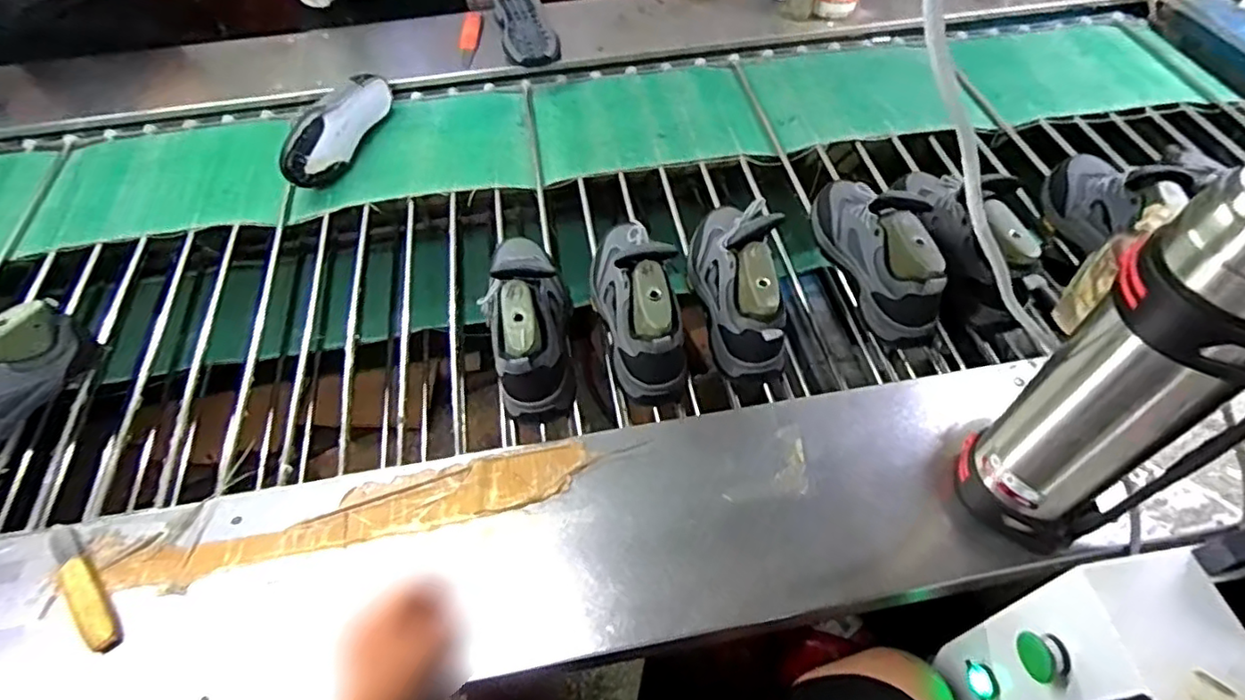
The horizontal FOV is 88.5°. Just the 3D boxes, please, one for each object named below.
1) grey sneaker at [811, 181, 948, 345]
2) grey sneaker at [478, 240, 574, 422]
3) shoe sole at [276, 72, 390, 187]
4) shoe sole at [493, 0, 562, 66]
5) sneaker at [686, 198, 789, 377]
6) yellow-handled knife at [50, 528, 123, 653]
[{"bbox_3d":[0.343,-0.144,0.852,0.093,0.116,0.267,-8,55,-2],"label":"grey sneaker"},{"bbox_3d":[-0.119,-0.054,0.827,0.093,0.136,0.272,-6,55,-1],"label":"grey sneaker"},{"bbox_3d":[-0.477,-0.376,1.085,0.054,0.099,0.276,14,57,13],"label":"shoe sole"},{"bbox_3d":[-0.204,-0.676,1.303,0.105,0.028,0.327,-14,56,-7],"label":"shoe sole"},{"bbox_3d":[0.150,-0.107,0.851,0.112,0.111,0.267,0,55,3],"label":"sneaker"},{"bbox_3d":[-0.554,0.238,0.657,0.033,0.020,0.159,-39,62,-21],"label":"yellow-handled knife"}]

